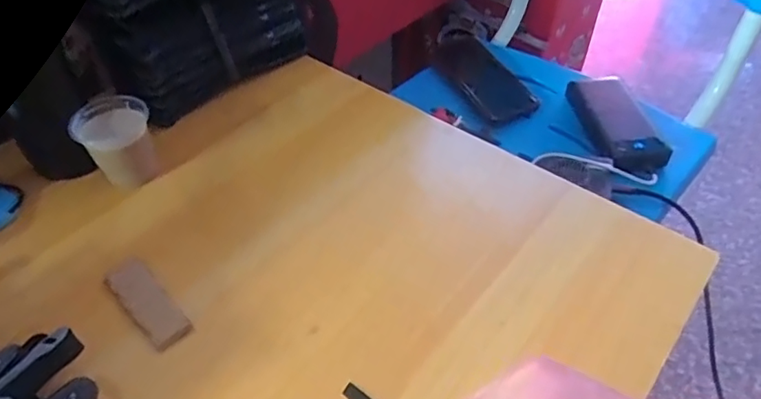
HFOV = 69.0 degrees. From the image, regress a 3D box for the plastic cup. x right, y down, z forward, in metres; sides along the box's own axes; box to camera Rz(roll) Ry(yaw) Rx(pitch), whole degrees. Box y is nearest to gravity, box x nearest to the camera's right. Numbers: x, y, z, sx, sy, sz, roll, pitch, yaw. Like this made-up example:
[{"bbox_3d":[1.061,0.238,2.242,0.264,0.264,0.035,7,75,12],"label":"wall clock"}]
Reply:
[{"bbox_3d":[-0.250,-0.054,0.530,0.067,0.062,0.069,-1,47,1],"label":"plastic cup"}]

